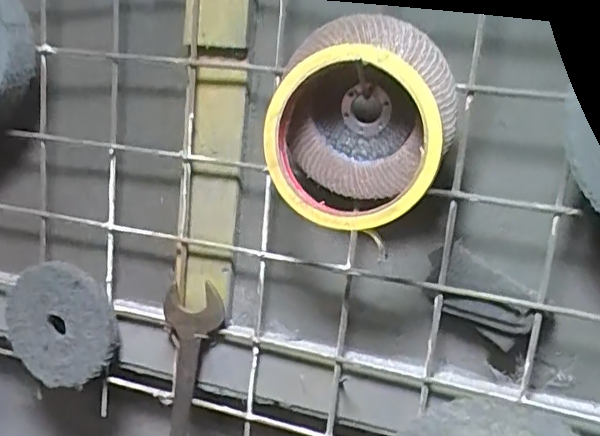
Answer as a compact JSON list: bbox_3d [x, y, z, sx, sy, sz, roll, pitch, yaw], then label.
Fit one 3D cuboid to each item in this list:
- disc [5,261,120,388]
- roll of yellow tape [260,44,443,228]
[{"bbox_3d":[-0.165,0.073,0.404,0.086,0.083,0.012,9,10,19],"label":"disc"},{"bbox_3d":[0.026,-0.041,0.295,0.087,0.088,0.022,7,10,10],"label":"roll of yellow tape"}]

